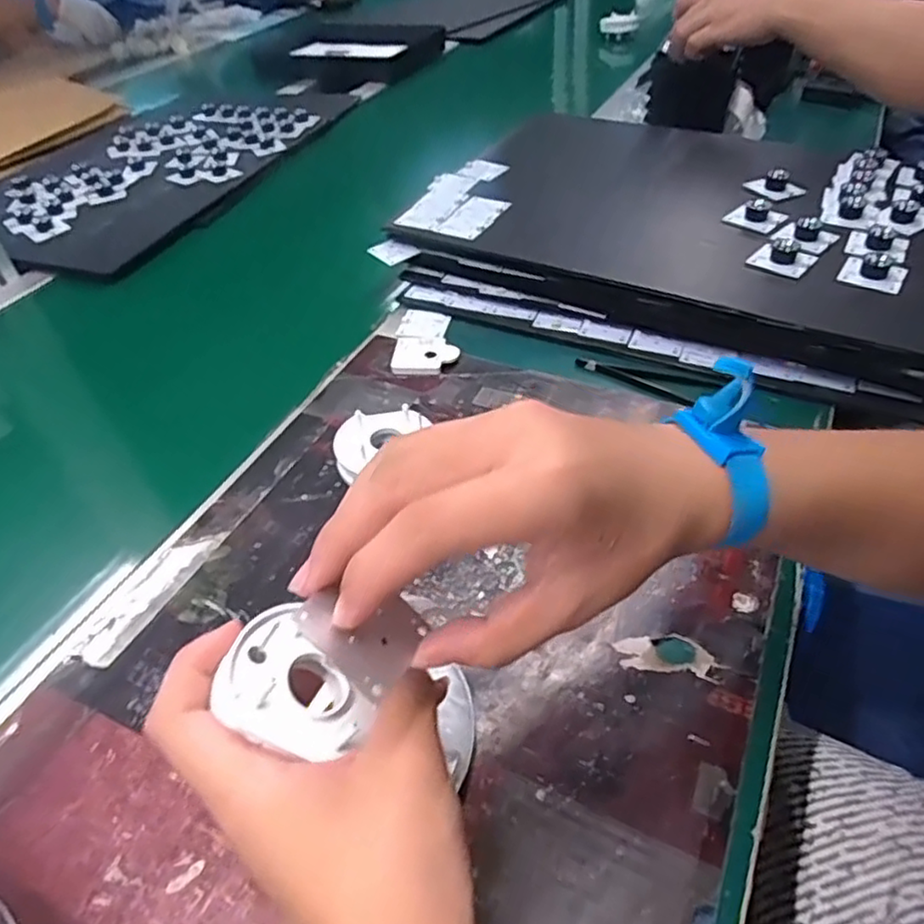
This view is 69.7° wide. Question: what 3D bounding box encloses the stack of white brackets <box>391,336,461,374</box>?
[{"bbox_3d":[-0.032,-0.095,0.576,0.057,0.006,0.050,3,45,7],"label":"stack of white brackets"}]

